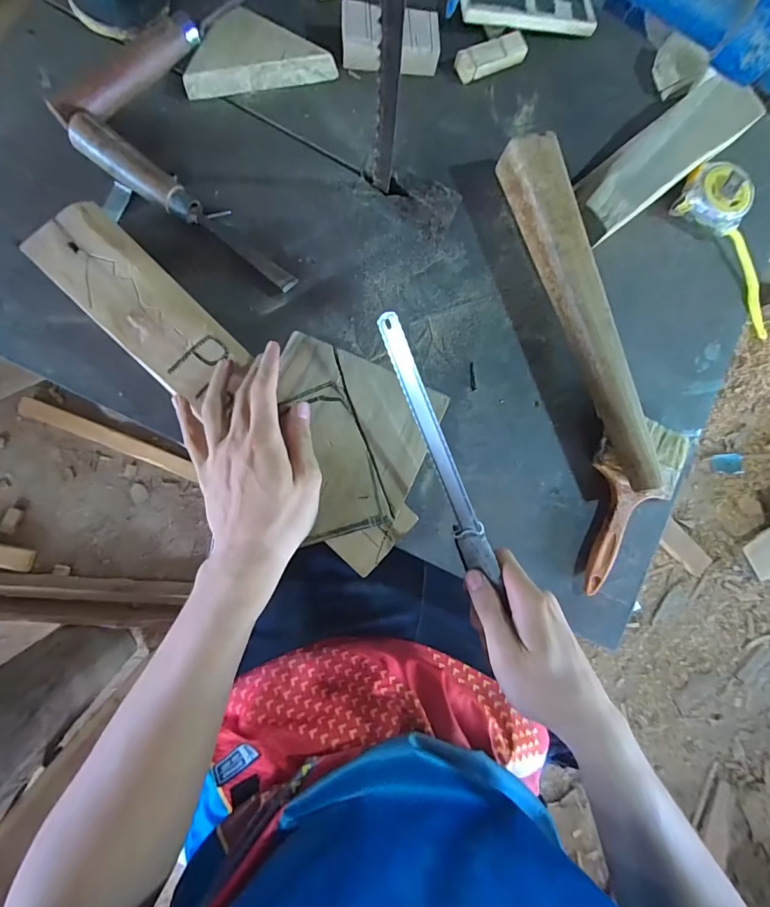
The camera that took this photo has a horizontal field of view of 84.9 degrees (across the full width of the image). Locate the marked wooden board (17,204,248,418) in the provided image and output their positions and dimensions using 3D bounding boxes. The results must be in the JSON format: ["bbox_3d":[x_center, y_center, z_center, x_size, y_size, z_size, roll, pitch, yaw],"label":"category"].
[{"bbox_3d":[-0.206,-0.125,0.360,0.187,0.015,0.070,44,82,-5],"label":"marked wooden board"}]

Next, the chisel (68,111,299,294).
[{"bbox_3d":[-0.180,-0.227,0.387,0.227,0.025,0.035,33,82,-4],"label":"chisel"}]

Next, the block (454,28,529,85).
[{"bbox_3d":[0.114,-0.422,0.447,0.080,0.015,0.026,-29,90,-9],"label":"block"}]

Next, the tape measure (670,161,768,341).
[{"bbox_3d":[0.392,-0.228,0.460,0.068,0.035,0.189,-41,92,-9],"label":"tape measure"}]

